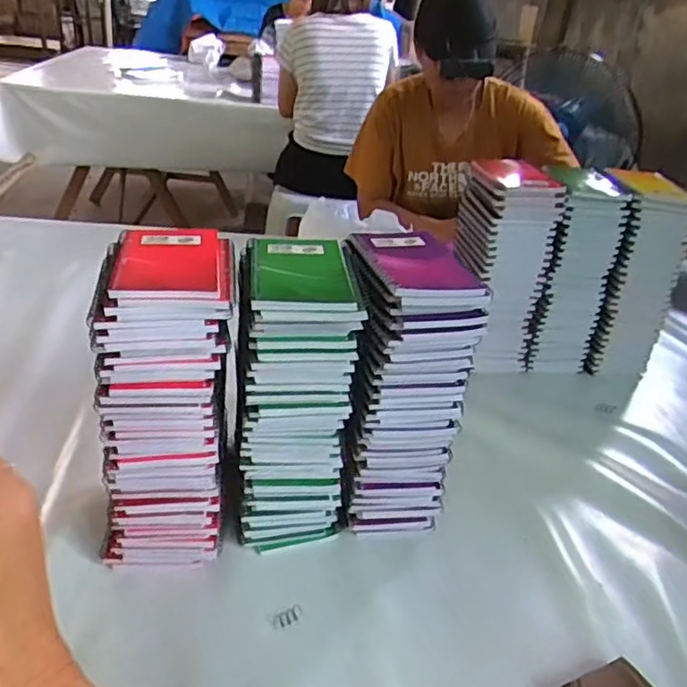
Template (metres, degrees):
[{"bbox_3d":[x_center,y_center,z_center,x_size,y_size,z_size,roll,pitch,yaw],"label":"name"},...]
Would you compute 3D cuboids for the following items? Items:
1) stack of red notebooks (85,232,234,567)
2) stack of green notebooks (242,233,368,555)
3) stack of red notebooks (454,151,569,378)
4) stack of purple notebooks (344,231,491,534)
[{"bbox_3d":[-0.154,0.057,0.584,0.103,0.282,0.133,3,29,-8],"label":"stack of red notebooks"},{"bbox_3d":[-0.044,0.060,0.599,0.098,0.280,0.121,3,29,-6],"label":"stack of green notebooks"},{"bbox_3d":[0.219,-0.110,0.931,0.104,0.276,0.117,-3,31,-18],"label":"stack of red notebooks"},{"bbox_3d":[0.050,0.049,0.641,0.103,0.285,0.122,-2,30,-15],"label":"stack of purple notebooks"}]

